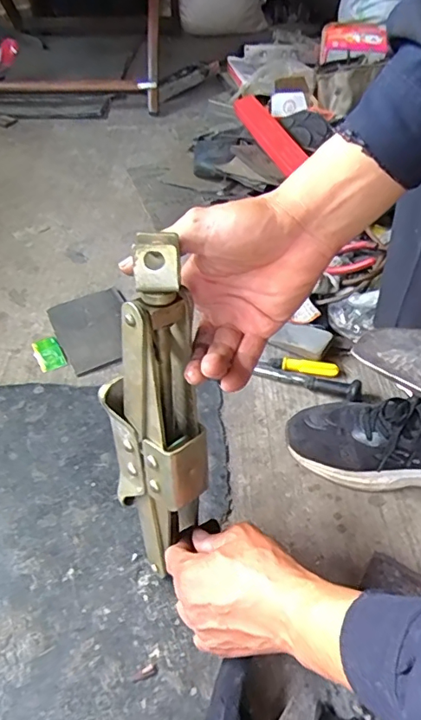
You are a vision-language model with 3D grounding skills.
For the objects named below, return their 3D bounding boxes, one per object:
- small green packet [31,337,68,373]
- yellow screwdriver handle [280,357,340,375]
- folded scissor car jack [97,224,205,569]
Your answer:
[{"bbox_3d":[-0.225,-0.009,0.707,0.035,0.010,0.055,-20,48,-24],"label":"small green packet"},{"bbox_3d":[0.134,0.009,0.682,0.077,0.010,0.013,6,43,1],"label":"yellow screwdriver handle"},{"bbox_3d":[-0.042,0.053,0.392,0.069,0.289,0.051,-4,29,-9],"label":"folded scissor car jack"}]

